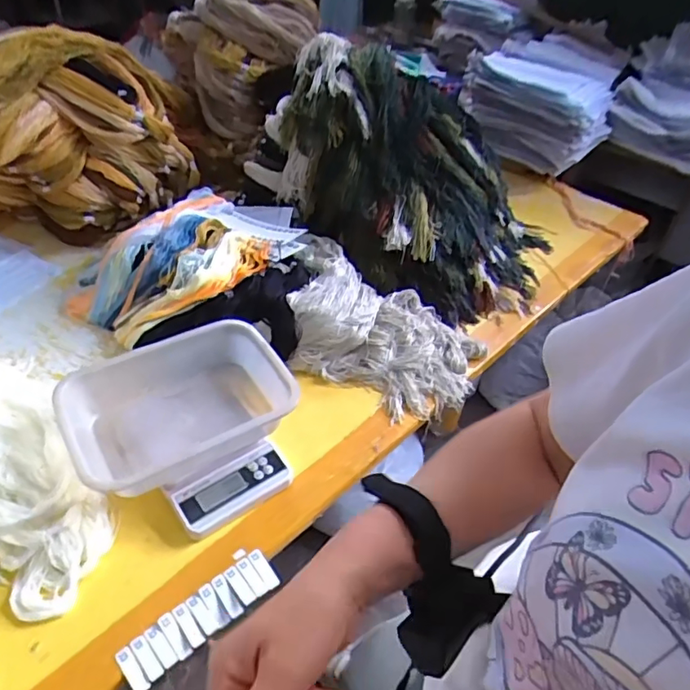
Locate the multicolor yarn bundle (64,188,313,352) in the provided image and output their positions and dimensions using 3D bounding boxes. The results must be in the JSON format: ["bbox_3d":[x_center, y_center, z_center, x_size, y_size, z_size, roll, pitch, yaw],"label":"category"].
[{"bbox_3d":[-0.269,-0.149,0.990,0.270,0.113,0.409,34,51,27],"label":"multicolor yarn bundle"}]

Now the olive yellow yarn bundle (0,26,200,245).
[{"bbox_3d":[-0.544,-0.421,1.096,0.448,0.312,0.334,-12,46,-16],"label":"olive yellow yarn bundle"}]

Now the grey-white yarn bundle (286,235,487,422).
[{"bbox_3d":[0.040,-0.036,0.912,0.359,0.085,0.239,27,48,22],"label":"grey-white yarn bundle"}]

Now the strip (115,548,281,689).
[{"bbox_3d":[-0.159,0.301,0.612,0.178,0.010,0.054,-28,53,-30],"label":"strip"}]

